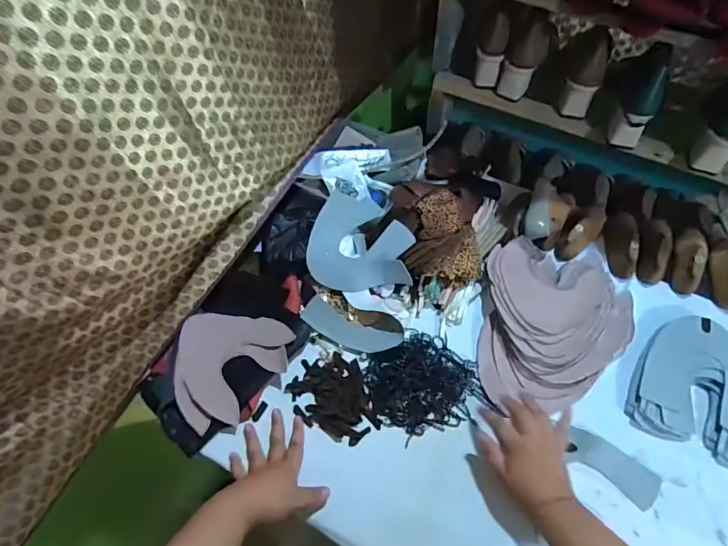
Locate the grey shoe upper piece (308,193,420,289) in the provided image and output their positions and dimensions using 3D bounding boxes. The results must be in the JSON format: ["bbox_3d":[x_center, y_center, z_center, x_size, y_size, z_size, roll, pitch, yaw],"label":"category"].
[{"bbox_3d":[-0.006,-0.060,0.756,0.169,0.068,0.179,-3,59,2],"label":"grey shoe upper piece"}]

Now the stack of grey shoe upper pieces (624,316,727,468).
[{"bbox_3d":[0.497,0.162,0.634,0.182,0.018,0.200,21,64,15],"label":"stack of grey shoe upper pieces"}]

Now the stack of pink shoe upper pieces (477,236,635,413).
[{"bbox_3d":[0.303,0.070,0.683,0.218,0.050,0.276,9,62,9],"label":"stack of pink shoe upper pieces"}]

